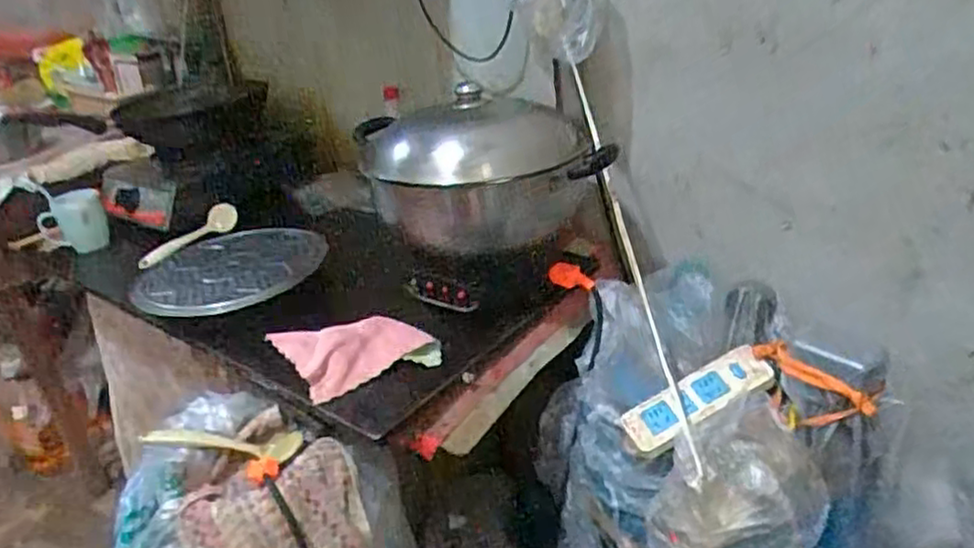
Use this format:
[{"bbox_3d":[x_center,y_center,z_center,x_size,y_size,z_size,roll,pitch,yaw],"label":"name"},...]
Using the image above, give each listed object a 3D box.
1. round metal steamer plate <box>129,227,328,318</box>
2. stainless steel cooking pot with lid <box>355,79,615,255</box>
[{"bbox_3d":[-0.417,-0.003,1.144,0.308,0.035,0.237,-17,32,-6],"label":"round metal steamer plate"},{"bbox_3d":[-0.017,-0.158,1.021,0.316,0.178,0.285,-9,30,-4],"label":"stainless steel cooking pot with lid"}]

